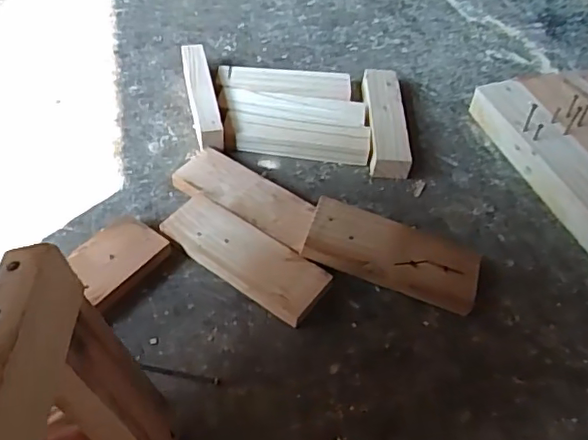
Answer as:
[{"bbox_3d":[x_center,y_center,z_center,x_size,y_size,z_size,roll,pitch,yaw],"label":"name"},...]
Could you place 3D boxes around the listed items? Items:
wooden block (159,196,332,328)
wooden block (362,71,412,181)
[{"bbox_3d":[-0.059,0.042,0.657,0.199,0.025,0.071,32,54,20],"label":"wooden block"},{"bbox_3d":[0.130,-0.144,0.824,0.055,0.042,0.215,2,51,-1],"label":"wooden block"}]

